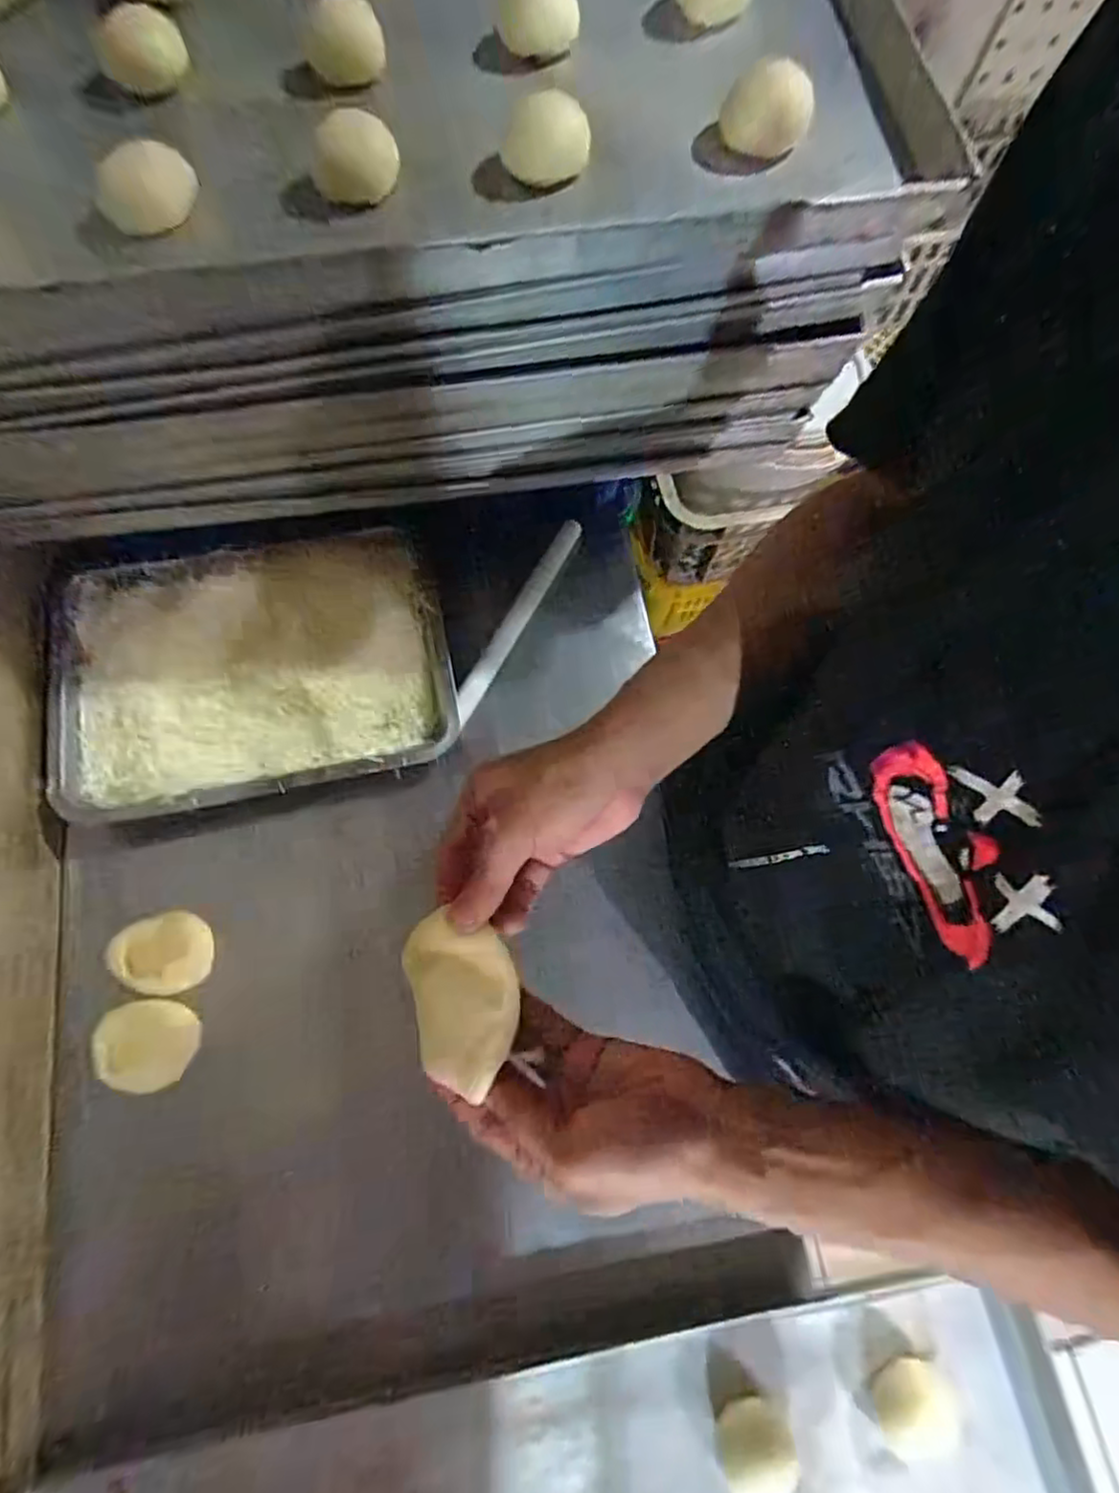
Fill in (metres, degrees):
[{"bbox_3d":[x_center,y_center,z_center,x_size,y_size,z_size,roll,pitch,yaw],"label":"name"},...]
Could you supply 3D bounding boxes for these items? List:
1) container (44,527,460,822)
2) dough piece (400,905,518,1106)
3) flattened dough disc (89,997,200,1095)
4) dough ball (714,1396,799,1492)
[{"bbox_3d":[-0.282,-0.073,0.612,0.346,0.053,0.241,-11,72,-6],"label":"container"},{"bbox_3d":[-0.049,0.132,0.352,0.053,0.013,0.085,-12,72,-7],"label":"dough piece"},{"bbox_3d":[-0.325,0.235,0.530,0.071,0.007,0.065,6,61,-25],"label":"flattened dough disc"},{"bbox_3d":[0.134,0.482,0.465,0.051,0.037,0.053,1,71,-2],"label":"dough ball"}]

